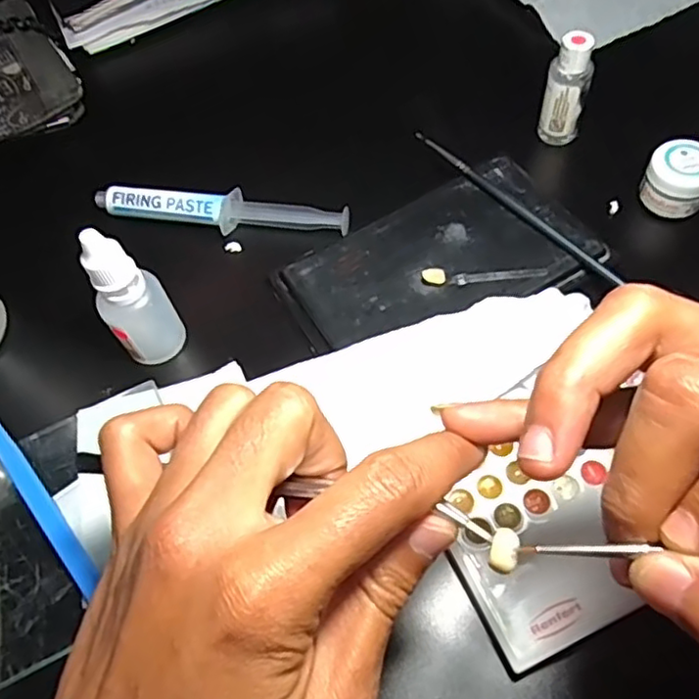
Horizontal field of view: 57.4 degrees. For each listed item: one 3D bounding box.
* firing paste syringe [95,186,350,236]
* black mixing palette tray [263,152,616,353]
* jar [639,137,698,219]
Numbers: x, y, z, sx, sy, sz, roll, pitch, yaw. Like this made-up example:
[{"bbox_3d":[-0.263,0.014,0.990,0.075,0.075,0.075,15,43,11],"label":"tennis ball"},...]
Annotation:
[{"bbox_3d":[-0.073,-0.079,0.360,0.145,0.012,0.022,7,61,9],"label":"firing paste syringe"},{"bbox_3d":[0.043,-0.045,0.326,0.150,0.010,0.081,-26,61,-10],"label":"black mixing palette tray"},{"bbox_3d":[0.171,-0.089,0.332,0.032,0.024,0.030,-2,60,4],"label":"jar"}]

